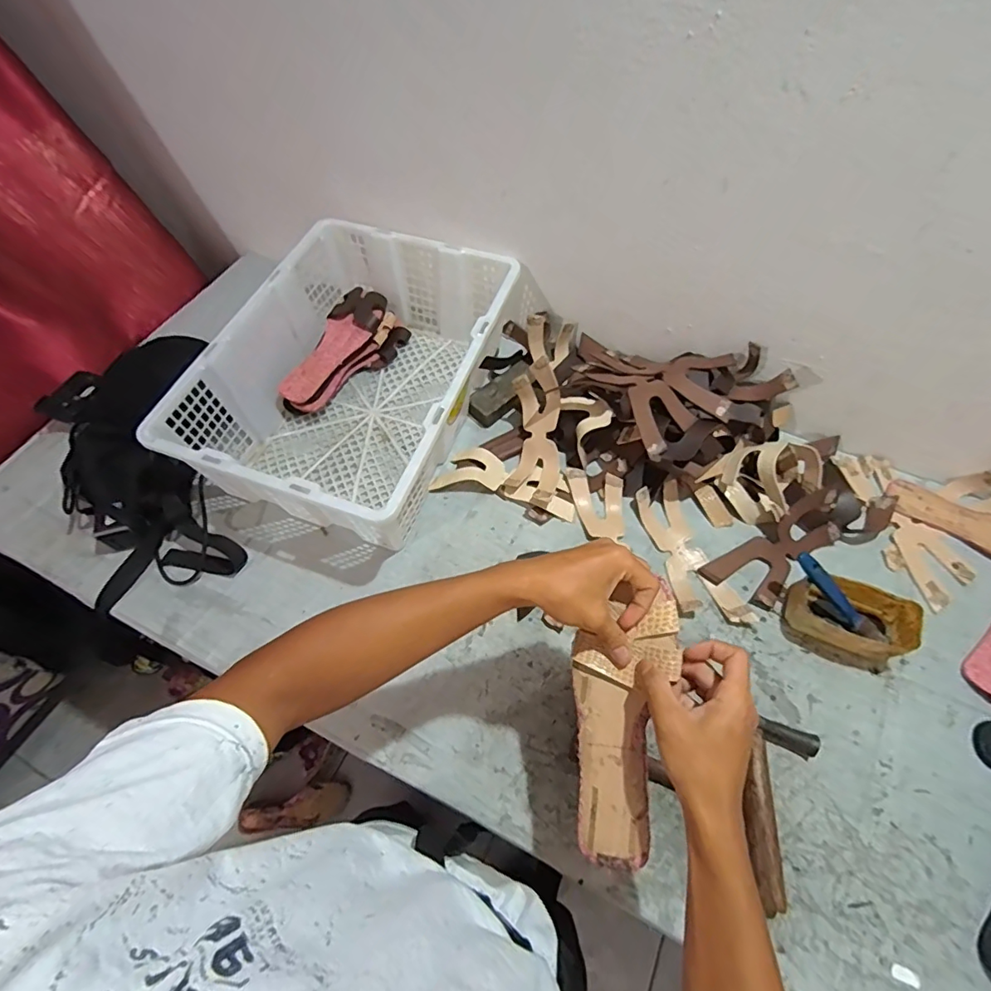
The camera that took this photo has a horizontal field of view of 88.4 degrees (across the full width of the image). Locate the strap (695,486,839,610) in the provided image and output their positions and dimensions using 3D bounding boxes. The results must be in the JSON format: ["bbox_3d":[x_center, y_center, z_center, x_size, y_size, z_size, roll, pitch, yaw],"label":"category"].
[{"bbox_3d":[0.390,0.075,0.684,0.204,0.044,0.086,-28,64,-14],"label":"strap"}]

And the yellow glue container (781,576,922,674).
[{"bbox_3d":[0.440,0.156,0.638,0.128,0.060,0.084,21,63,12],"label":"yellow glue container"}]

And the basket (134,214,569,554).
[{"bbox_3d":[-0.188,-0.178,0.768,0.354,0.169,0.488,21,63,12],"label":"basket"}]

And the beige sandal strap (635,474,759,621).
[{"bbox_3d":[0.268,0.079,0.708,0.081,0.022,0.215,-13,61,-6],"label":"beige sandal strap"}]

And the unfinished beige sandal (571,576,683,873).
[{"bbox_3d":[0.104,0.195,0.442,0.084,0.025,0.225,10,85,7],"label":"unfinished beige sandal"}]

